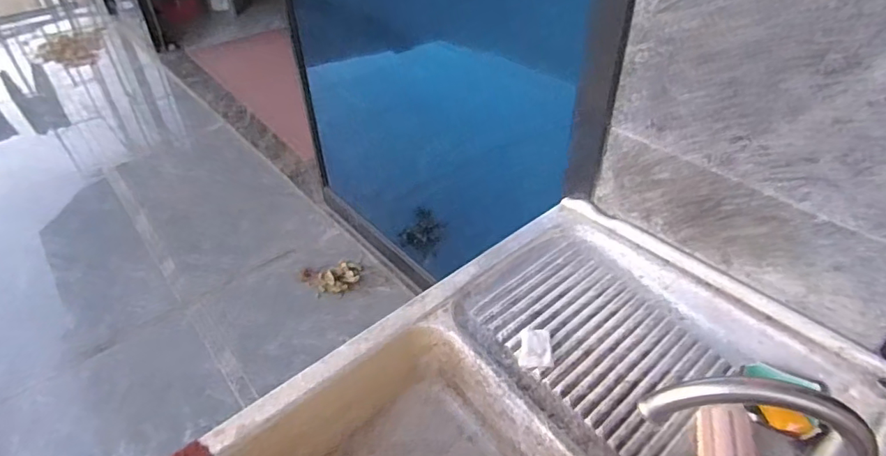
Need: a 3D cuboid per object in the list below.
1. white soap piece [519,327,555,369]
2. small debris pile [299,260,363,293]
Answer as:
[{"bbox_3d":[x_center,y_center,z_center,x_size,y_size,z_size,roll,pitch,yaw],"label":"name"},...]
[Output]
[{"bbox_3d":[0.135,0.177,0.744,0.050,0.012,0.063,5,54,6],"label":"white soap piece"},{"bbox_3d":[-0.383,0.167,1.771,0.205,0.031,0.161,-11,41,-13],"label":"small debris pile"}]

